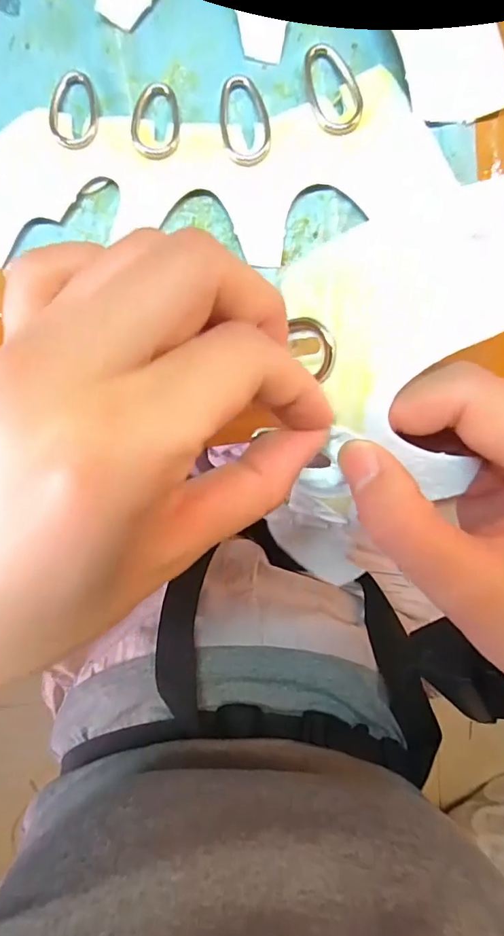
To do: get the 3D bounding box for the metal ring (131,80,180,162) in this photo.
[{"bbox_3d":[-0.039,-0.141,0.195,0.019,0.004,0.029,14,99,-3],"label":"metal ring"}]

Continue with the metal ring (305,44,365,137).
[{"bbox_3d":[0.032,-0.152,0.194,0.019,0.004,0.034,-20,99,3],"label":"metal ring"}]

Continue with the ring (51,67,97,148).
[{"bbox_3d":[-0.073,-0.146,0.196,0.019,0.004,0.029,4,100,-1],"label":"ring"}]

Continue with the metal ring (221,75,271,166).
[{"bbox_3d":[-0.003,-0.141,0.195,0.019,0.004,0.034,-7,100,1],"label":"metal ring"}]

